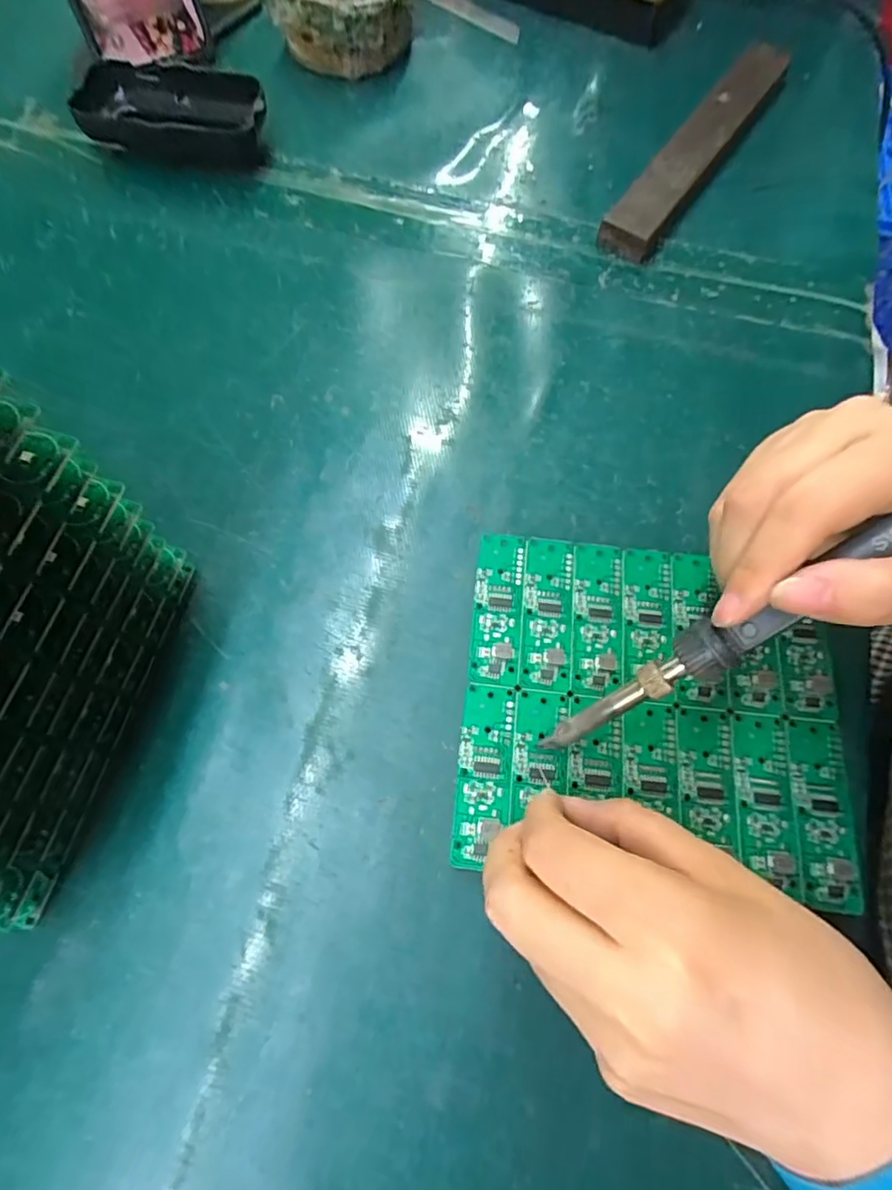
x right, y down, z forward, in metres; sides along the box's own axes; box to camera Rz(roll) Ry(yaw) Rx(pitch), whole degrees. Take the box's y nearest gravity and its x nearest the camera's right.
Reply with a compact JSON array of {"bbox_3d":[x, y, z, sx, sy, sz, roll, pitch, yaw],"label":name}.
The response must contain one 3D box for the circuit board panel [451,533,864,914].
[{"bbox_3d":[0.083,0.042,0.235,0.148,0.004,0.131,6,69,2],"label":"circuit board panel"}]

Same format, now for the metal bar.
[{"bbox_3d":[0.164,-0.290,0.365,0.033,0.016,0.222,34,72,10],"label":"metal bar"}]

